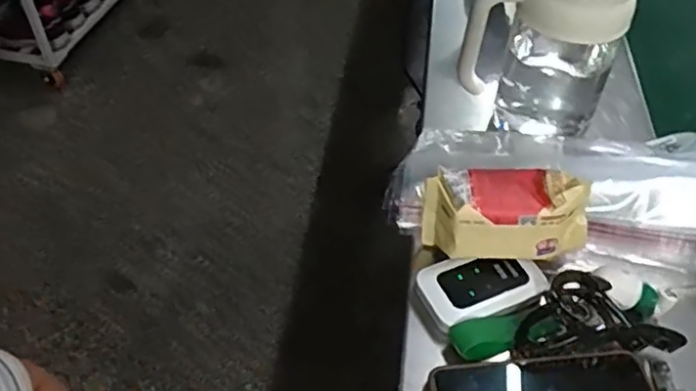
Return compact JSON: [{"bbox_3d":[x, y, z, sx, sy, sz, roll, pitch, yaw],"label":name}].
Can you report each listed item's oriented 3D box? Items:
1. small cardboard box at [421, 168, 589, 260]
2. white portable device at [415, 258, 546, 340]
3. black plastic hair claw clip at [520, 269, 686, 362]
[{"bbox_3d":[0.130,0.016,0.523,0.132,0.057,0.063,4,47,2],"label":"small cardboard box"},{"bbox_3d":[0.105,0.076,0.516,0.096,0.029,0.056,-19,50,-18],"label":"white portable device"},{"bbox_3d":[0.184,0.090,0.481,0.113,0.038,0.061,1,47,0],"label":"black plastic hair claw clip"}]

